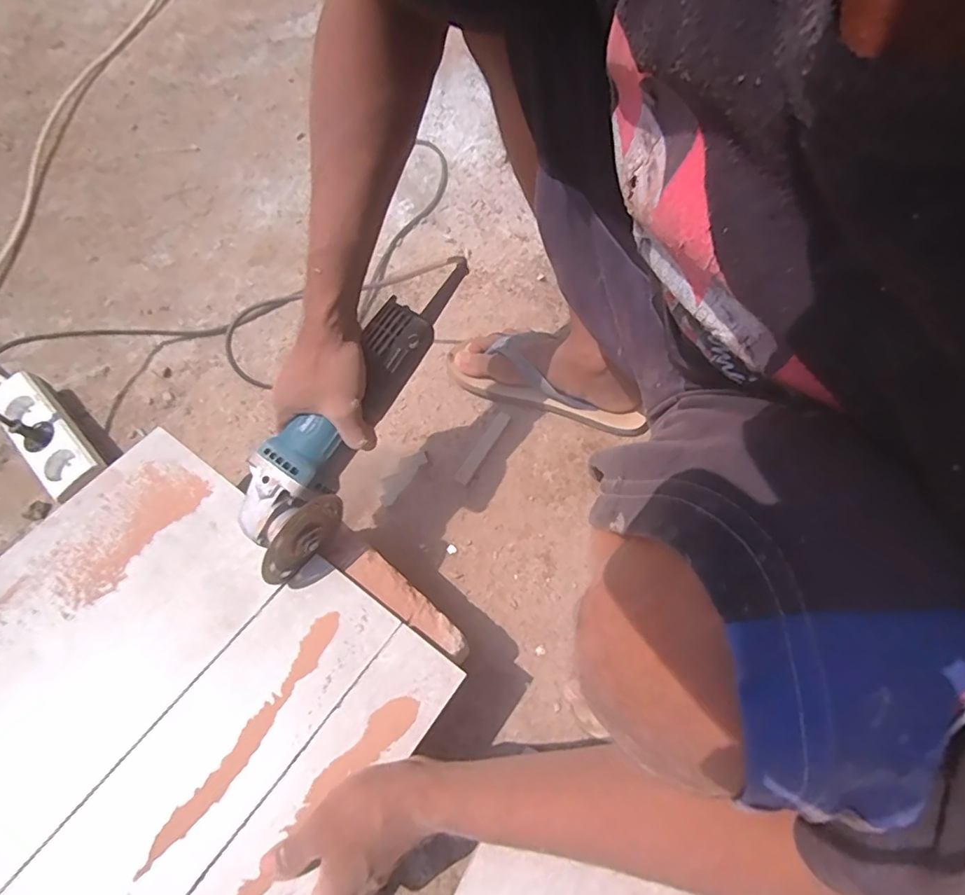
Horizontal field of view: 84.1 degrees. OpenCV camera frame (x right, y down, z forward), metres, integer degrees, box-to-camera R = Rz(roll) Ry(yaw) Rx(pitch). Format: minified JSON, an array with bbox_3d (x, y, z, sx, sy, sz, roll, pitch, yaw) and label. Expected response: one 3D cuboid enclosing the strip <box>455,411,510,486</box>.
[{"bbox_3d":[0.001,-0.001,0.649,0.017,0.004,0.109,27,64,15],"label":"strip"}]

